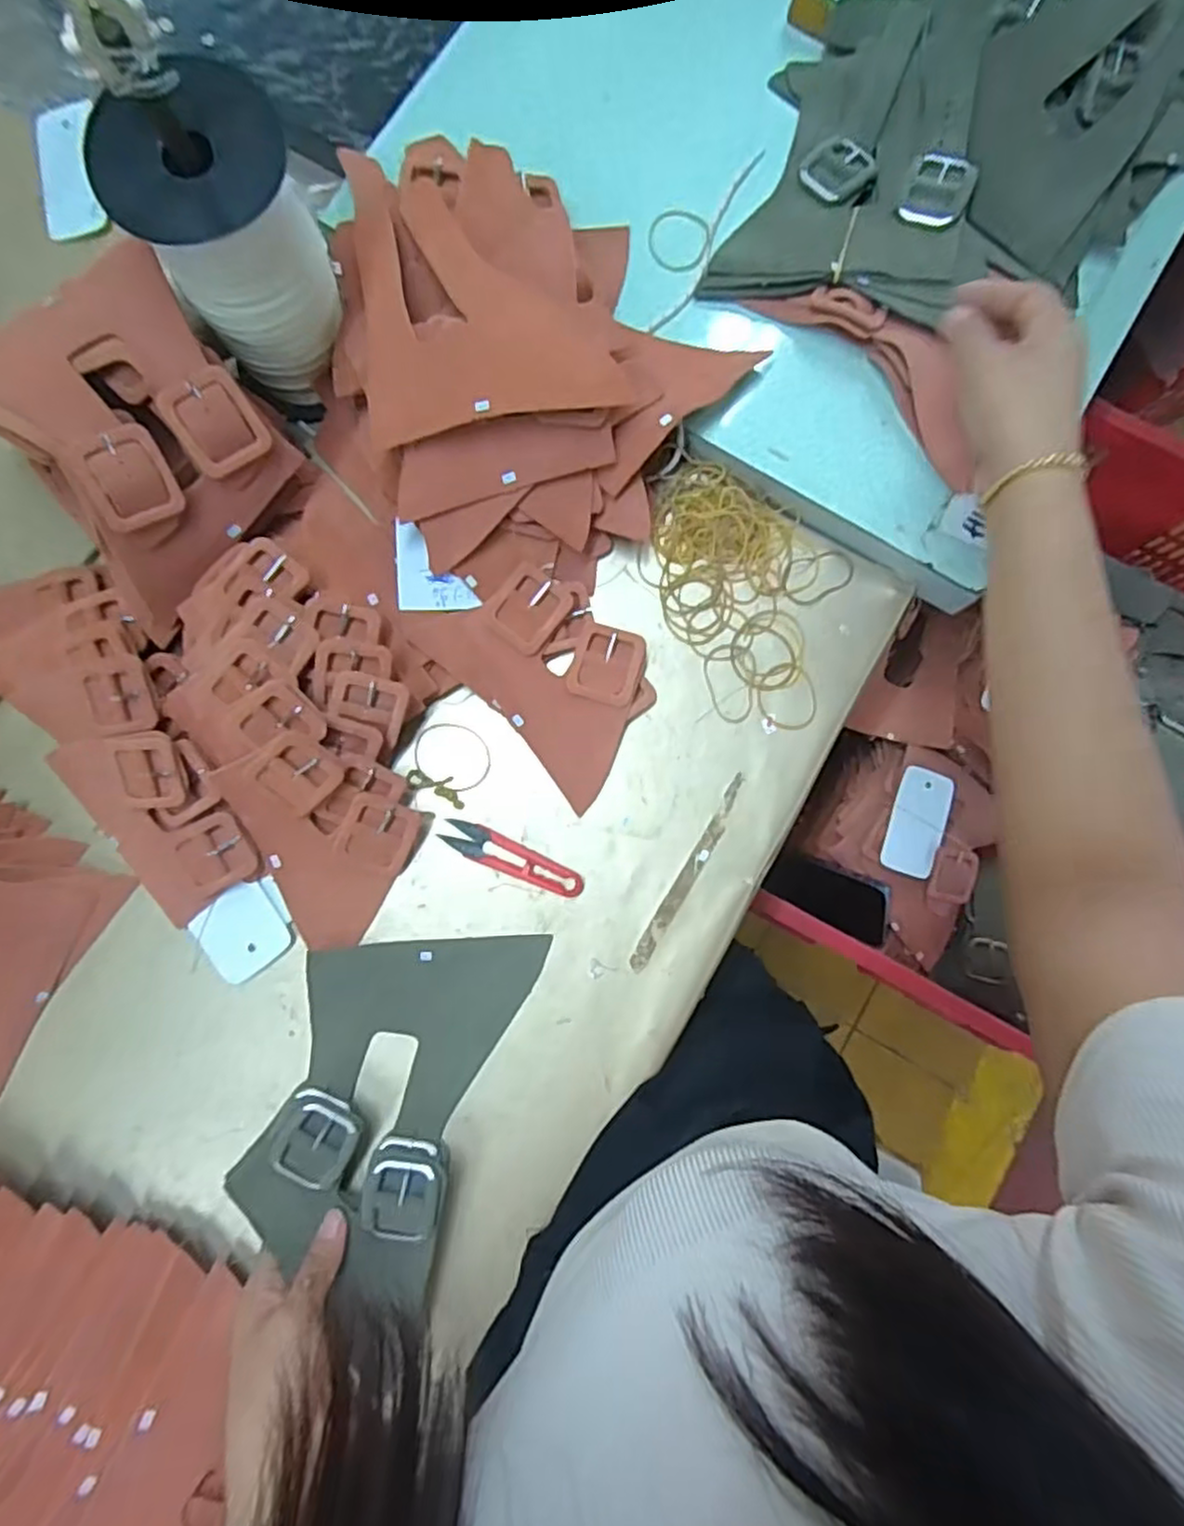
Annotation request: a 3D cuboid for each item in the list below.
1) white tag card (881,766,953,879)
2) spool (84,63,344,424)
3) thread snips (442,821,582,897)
[{"bbox_3d":[0.320,0.058,0.698,0.052,0.007,0.106,19,82,6],"label":"white tag card"},{"bbox_3d":[-0.201,-0.296,0.432,0.095,0.172,0.075,-32,85,-3],"label":"spool"},{"bbox_3d":[-0.054,0.065,0.482,0.100,0.004,0.023,24,85,3],"label":"thread snips"}]

